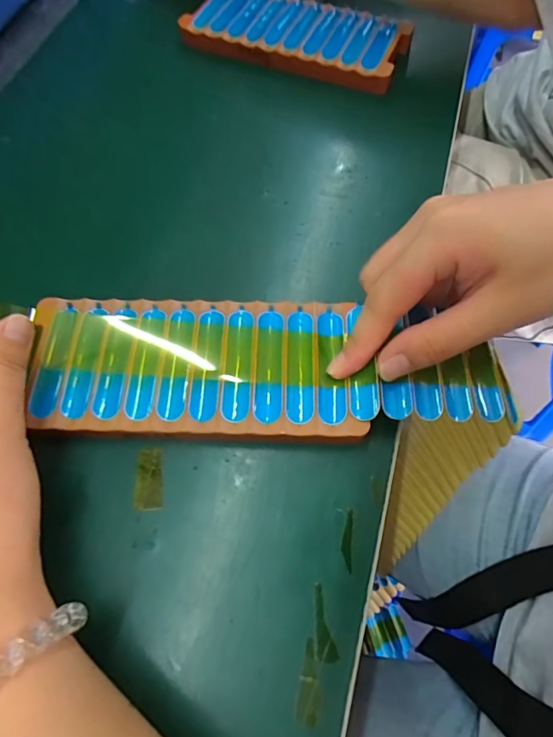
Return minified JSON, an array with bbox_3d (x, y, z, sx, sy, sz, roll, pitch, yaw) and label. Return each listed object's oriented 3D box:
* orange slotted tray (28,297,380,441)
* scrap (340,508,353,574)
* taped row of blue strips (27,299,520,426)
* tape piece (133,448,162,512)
[{"bbox_3d":[-0.037,-0.004,0.226,0.168,0.015,0.073,4,65,1],"label":"orange slotted tray"},{"bbox_3d":[0.032,0.077,0.205,0.005,0.004,0.027,4,64,3],"label":"scrap"},{"bbox_3d":[-0.004,-0.004,0.226,0.225,0.014,0.065,4,65,2],"label":"taped row of blue strips"},{"bbox_3d":[-0.062,0.053,0.218,0.013,0.004,0.029,-3,64,-1],"label":"tape piece"}]

